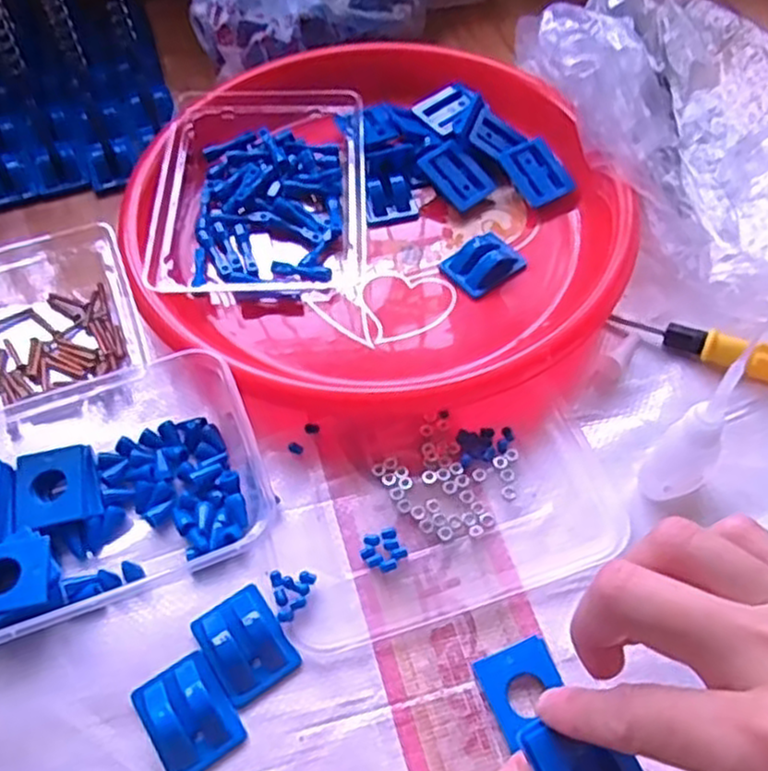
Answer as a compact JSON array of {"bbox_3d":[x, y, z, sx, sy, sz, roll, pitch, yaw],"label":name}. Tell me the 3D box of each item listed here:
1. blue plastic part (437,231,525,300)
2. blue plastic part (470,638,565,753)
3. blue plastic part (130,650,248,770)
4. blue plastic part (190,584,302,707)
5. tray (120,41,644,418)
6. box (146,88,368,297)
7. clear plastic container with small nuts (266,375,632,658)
[{"bbox_3d":[0.059,-0.074,0.439,0.042,0.019,0.031,-34,61,-19],"label":"blue plastic part"},{"bbox_3d":[0.060,0.128,0.313,0.032,0.006,0.037,-20,57,-11],"label":"blue plastic part"},{"bbox_3d":[-0.083,0.139,0.313,0.034,0.007,0.045,-31,60,-18],"label":"blue plastic part"},{"bbox_3d":[-0.062,0.114,0.329,0.033,0.010,0.043,-32,60,-18],"label":"blue plastic part"},{"bbox_3d":[-0.005,-0.106,0.455,0.286,0.038,0.299,-7,55,-3],"label":"tray"},{"bbox_3d":[-0.077,-0.120,0.465,0.131,0.039,0.171,-3,55,0],"label":"box"},{"bbox_3d":[0.026,0.058,0.363,0.163,0.008,0.104,-16,56,-9],"label":"clear plastic container with small nuts"}]

